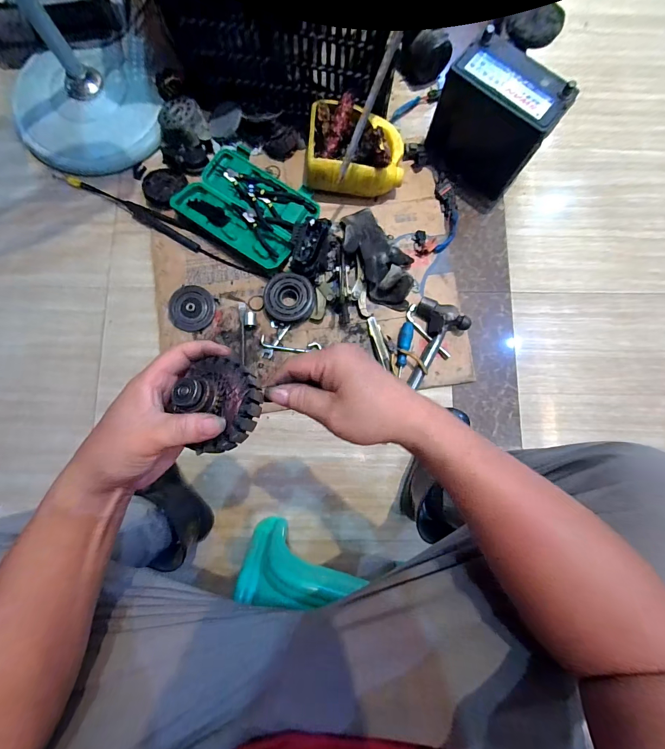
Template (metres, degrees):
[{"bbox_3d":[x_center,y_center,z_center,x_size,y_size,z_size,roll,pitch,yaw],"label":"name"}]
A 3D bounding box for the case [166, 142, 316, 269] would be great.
[{"bbox_3d":[-0.203,-0.401,0.813,0.310,0.033,0.222,34,82,6],"label":"case"}]

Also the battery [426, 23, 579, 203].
[{"bbox_3d":[0.350,-0.550,0.749,0.137,0.198,0.232,-42,82,-7],"label":"battery"}]

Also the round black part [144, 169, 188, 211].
[{"bbox_3d":[-0.411,-0.453,0.817,0.103,0.015,0.099,0,80,0],"label":"round black part"}]

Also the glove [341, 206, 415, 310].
[{"bbox_3d":[0.104,-0.271,0.774,0.129,0.057,0.260,-32,81,-5],"label":"glove"}]

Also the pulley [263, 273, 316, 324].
[{"bbox_3d":[-0.098,-0.171,0.771,0.110,0.036,0.106,7,88,3],"label":"pulley"}]

